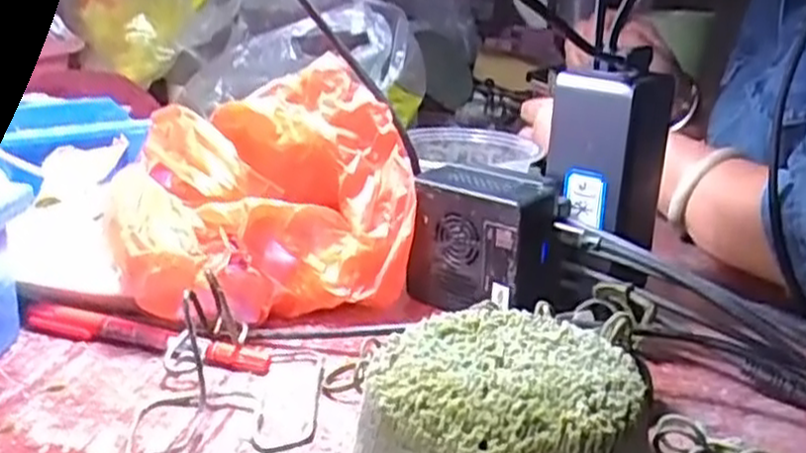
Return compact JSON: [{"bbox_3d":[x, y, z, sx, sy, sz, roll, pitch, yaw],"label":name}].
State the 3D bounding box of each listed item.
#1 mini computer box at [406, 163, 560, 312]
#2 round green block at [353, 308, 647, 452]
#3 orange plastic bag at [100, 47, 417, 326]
[{"bbox_3d":[0.047,0.008,0.438,0.081,0.072,0.047,14,23,36],"label":"mini computer box"},{"bbox_3d":[0.037,0.073,0.297,0.098,0.045,0.094,1,18,0],"label":"round green block"},{"bbox_3d":[-0.078,-0.015,0.439,0.159,0.117,0.112,-4,19,-13],"label":"orange plastic bag"}]

